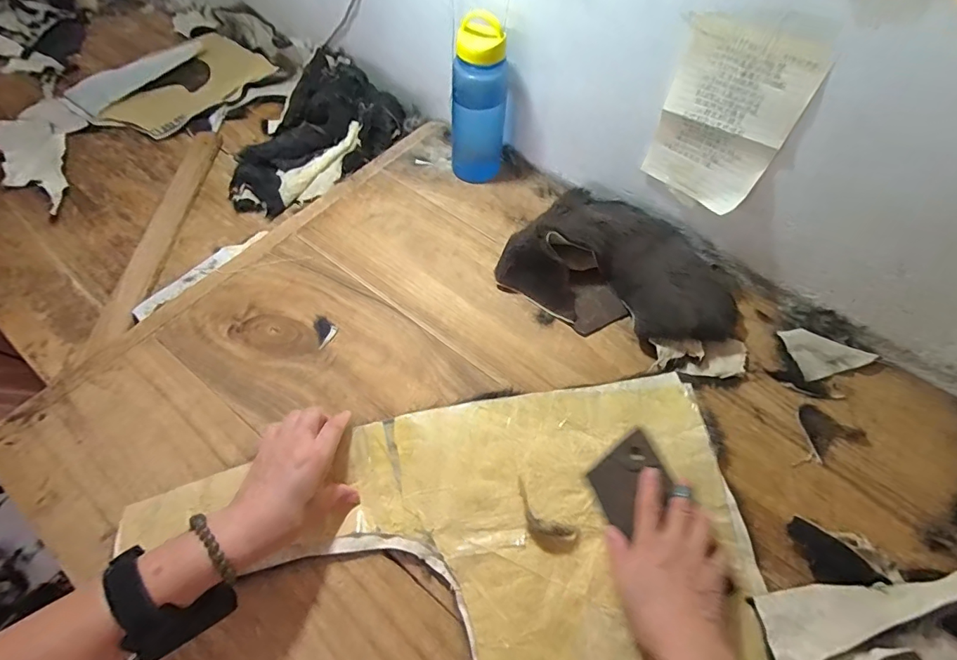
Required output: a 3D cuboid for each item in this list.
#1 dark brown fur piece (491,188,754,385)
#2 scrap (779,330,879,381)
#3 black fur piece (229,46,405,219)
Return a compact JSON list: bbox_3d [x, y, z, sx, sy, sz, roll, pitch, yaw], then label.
[{"bbox_3d":[0.210,-0.088,0.621,0.306,0.072,0.218,31,61,17],"label":"dark brown fur piece"},{"bbox_3d":[0.454,0.026,0.588,0.094,0.012,0.069,-5,58,-5],"label":"scrap"},{"bbox_3d":[-0.282,-0.347,0.796,0.223,0.096,0.355,26,60,14],"label":"black fur piece"}]

